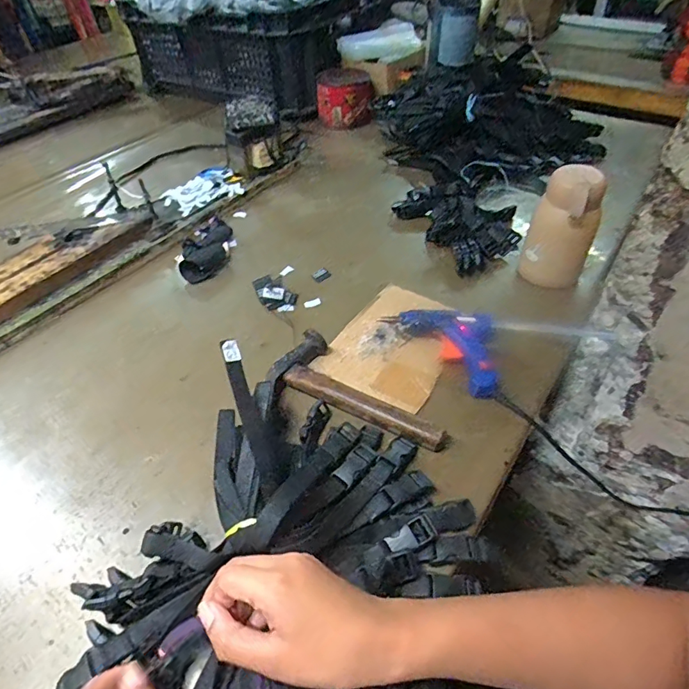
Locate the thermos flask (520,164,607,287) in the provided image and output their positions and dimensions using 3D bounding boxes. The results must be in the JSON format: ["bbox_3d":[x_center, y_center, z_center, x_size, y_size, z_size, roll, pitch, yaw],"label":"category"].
[{"bbox_3d":[0.262,-0.140,0.556,0.073,0.137,0.062,16,51,17],"label":"thermos flask"}]

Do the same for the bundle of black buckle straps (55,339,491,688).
[{"bbox_3d":[-0.036,0.156,0.335,0.241,0.085,0.287,20,52,20],"label":"bundle of black buckle straps"}]

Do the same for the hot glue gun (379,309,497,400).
[{"bbox_3d":[0.123,-0.009,0.515,0.079,0.024,0.147,-34,55,-25],"label":"hot glue gun"}]

